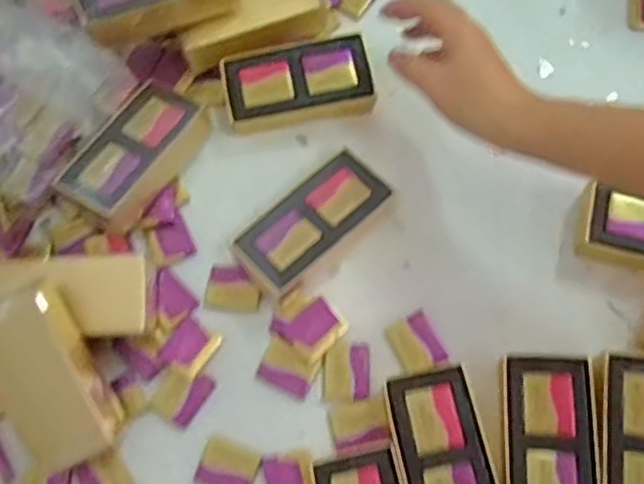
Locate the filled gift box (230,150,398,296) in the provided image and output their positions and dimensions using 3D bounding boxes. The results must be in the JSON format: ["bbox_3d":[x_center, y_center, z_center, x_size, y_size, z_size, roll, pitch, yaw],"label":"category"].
[{"bbox_3d":[-0.008,-0.012,0.508,0.114,0.033,0.055,-42,74,-10],"label":"filled gift box"}]

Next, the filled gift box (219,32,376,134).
[{"bbox_3d":[-0.020,-0.127,0.546,0.114,0.033,0.055,-9,71,0],"label":"filled gift box"}]

